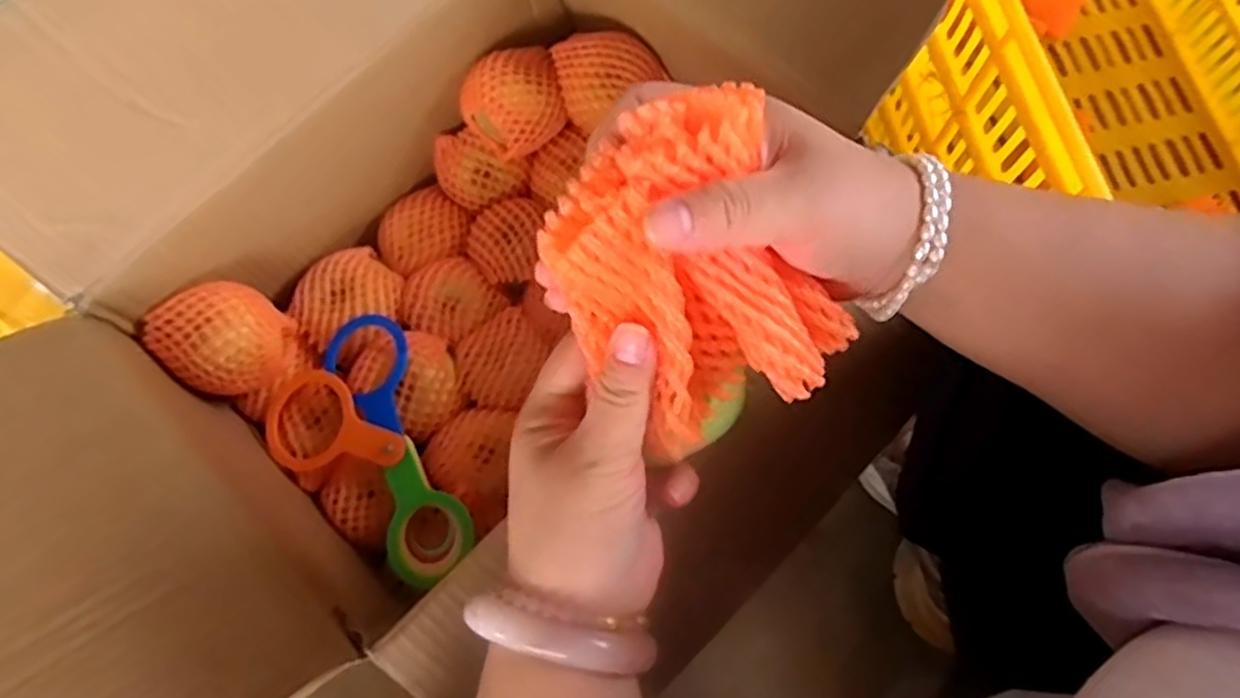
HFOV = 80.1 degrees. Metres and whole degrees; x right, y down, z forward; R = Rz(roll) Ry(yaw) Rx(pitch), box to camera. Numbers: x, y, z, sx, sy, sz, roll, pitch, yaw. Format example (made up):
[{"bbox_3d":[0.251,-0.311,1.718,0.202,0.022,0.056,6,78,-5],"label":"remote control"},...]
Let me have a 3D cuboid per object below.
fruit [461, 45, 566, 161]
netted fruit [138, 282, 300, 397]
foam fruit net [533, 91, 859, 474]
[{"bbox_3d":[-0.085,-0.197,0.601,0.078,0.067,0.067,-21,74,-4],"label":"fruit"},{"bbox_3d":[-0.286,-0.005,0.544,0.073,0.070,0.076,43,79,13],"label":"netted fruit"},{"bbox_3d":[0.025,-0.030,0.274,0.094,0.065,0.114,-33,118,-2],"label":"foam fruit net"}]

